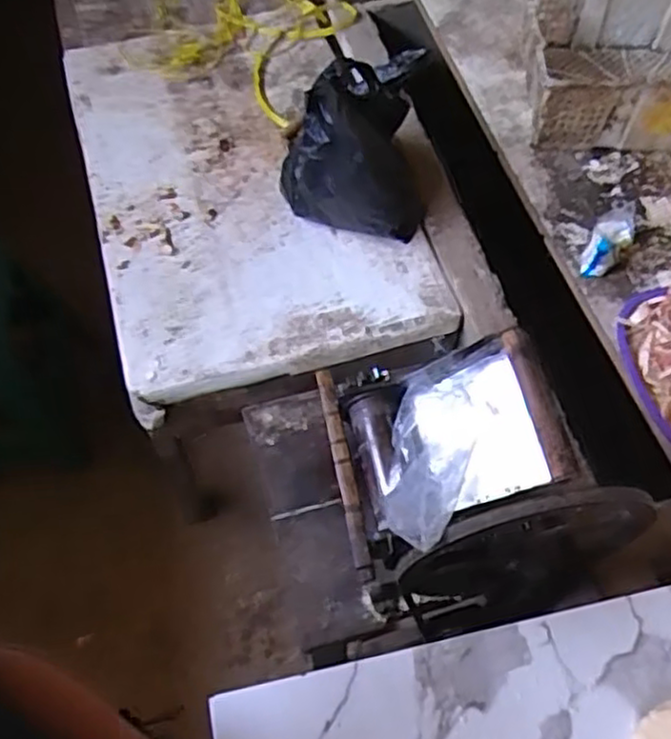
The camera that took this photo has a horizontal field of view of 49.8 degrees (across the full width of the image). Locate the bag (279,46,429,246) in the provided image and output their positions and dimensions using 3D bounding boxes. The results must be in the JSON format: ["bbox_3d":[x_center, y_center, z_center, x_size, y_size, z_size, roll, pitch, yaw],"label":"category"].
[{"bbox_3d":[0.033,-0.354,1.153,0.233,0.281,0.181,-7,60,-5],"label":"bag"}]

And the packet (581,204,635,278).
[{"bbox_3d":[0.445,-0.207,1.174,0.061,0.052,0.133,28,63,15],"label":"packet"}]

